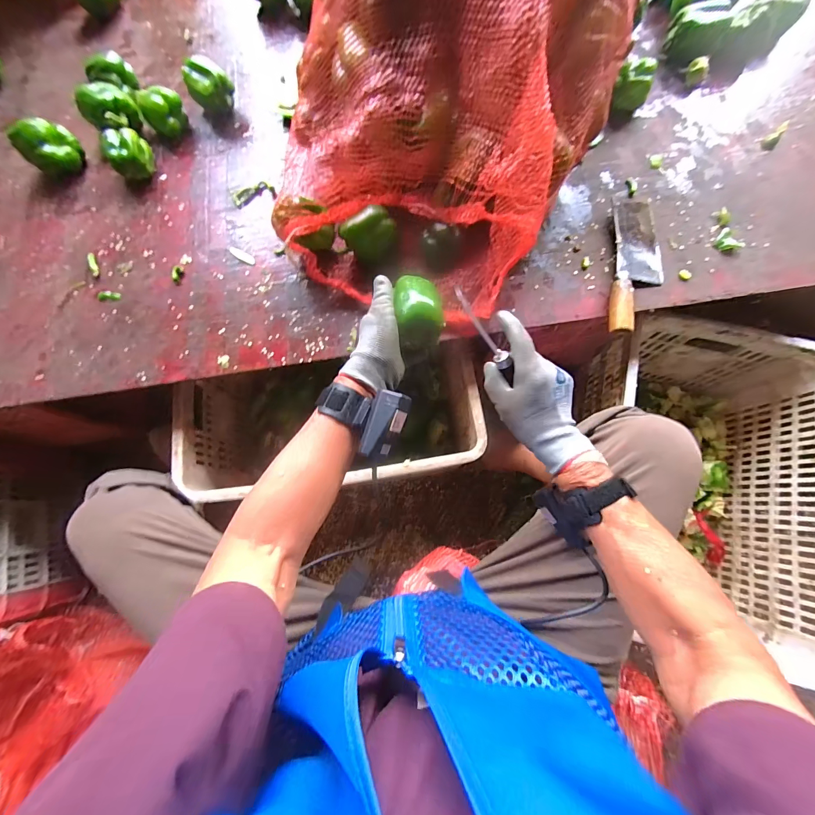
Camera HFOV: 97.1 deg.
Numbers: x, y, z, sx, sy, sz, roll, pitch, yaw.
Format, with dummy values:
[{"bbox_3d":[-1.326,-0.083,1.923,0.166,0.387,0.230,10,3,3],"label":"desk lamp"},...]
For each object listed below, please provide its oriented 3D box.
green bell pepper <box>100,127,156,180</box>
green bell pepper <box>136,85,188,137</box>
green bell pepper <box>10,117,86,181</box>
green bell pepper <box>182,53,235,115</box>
[{"bbox_3d":[-0.491,-0.446,0.638,0.072,0.057,0.081,-40,79,-8],"label":"green bell pepper"},{"bbox_3d":[-0.439,-0.534,0.654,0.069,0.058,0.059,-34,78,-7],"label":"green bell pepper"},{"bbox_3d":[-0.626,-0.456,0.634,0.079,0.070,0.083,0,76,1],"label":"green bell pepper"},{"bbox_3d":[-0.354,-0.580,0.656,0.067,0.073,0.061,0,76,1],"label":"green bell pepper"}]

